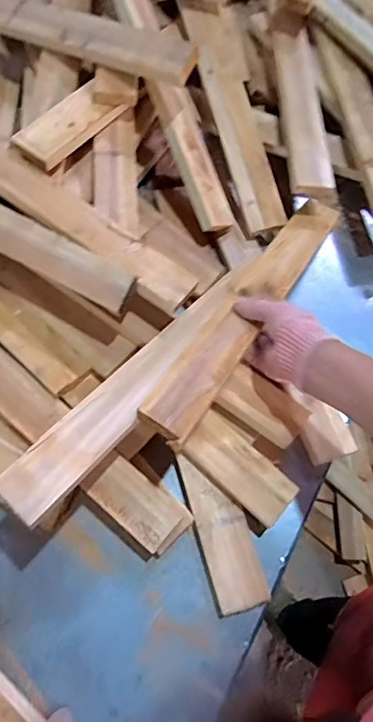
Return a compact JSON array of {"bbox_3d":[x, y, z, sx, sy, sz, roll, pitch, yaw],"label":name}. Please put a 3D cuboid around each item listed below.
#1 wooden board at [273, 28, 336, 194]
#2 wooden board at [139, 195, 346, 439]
[{"bbox_3d":[0.195,-0.429,0.754,0.069,0.023,0.368,0,68,-2],"label":"wooden board"},{"bbox_3d":[0.098,-0.095,0.608,0.066,0.030,0.514,31,54,10],"label":"wooden board"}]

